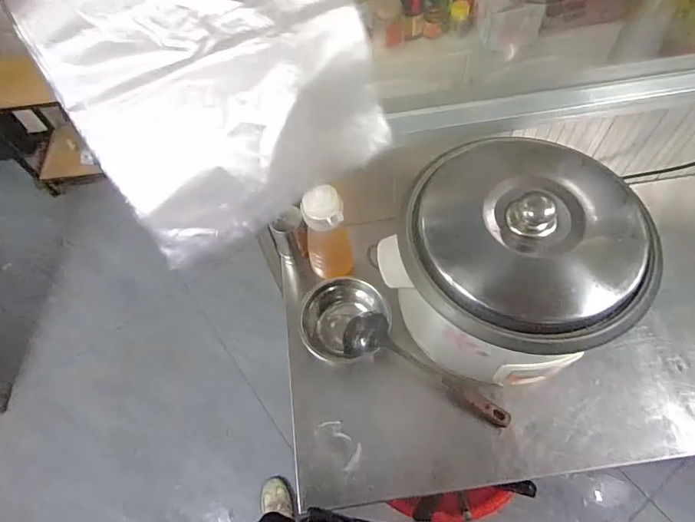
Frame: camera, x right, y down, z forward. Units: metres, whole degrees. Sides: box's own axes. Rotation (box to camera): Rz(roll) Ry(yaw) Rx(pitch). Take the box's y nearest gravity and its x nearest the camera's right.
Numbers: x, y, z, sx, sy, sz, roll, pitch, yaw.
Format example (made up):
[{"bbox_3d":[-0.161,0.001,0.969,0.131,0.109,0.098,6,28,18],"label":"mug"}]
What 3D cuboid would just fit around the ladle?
[{"bbox_3d":[0.131,0.171,0.735,0.296,0.047,0.078,22,65,16],"label":"ladle"}]

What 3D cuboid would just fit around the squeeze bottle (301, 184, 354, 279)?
[{"bbox_3d":[-0.035,-0.042,0.769,0.081,0.218,0.057,-17,61,-5],"label":"squeeze bottle"}]

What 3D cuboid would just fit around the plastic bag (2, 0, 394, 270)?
[{"bbox_3d":[-0.056,-0.106,0.209,0.151,0.172,0.016,-35,33,-20],"label":"plastic bag"}]

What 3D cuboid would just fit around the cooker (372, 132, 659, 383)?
[{"bbox_3d":[0.263,0.001,0.666,0.294,0.263,0.342,34,69,21],"label":"cooker"}]

